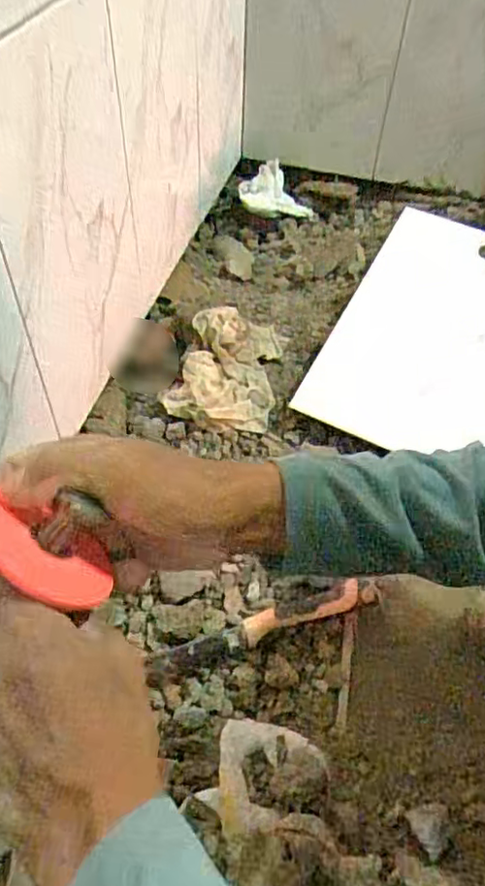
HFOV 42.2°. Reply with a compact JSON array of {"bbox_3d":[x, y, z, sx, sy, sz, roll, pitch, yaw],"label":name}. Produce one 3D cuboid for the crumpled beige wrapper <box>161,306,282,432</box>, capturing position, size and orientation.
[{"bbox_3d":[-0.015,-0.106,0.814,0.129,0.049,0.206,12,51,7],"label":"crumpled beige wrapper"}]

